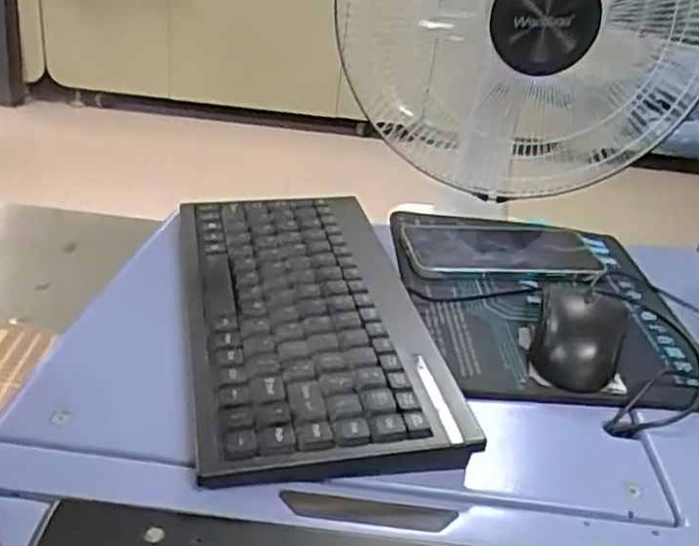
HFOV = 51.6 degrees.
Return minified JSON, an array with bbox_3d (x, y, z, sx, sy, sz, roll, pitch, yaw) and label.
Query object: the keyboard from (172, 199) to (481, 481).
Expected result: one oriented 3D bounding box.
[{"bbox_3d":[-0.033,0.023,0.473,0.142,0.028,0.282,-1,31,-15],"label":"keyboard"}]

